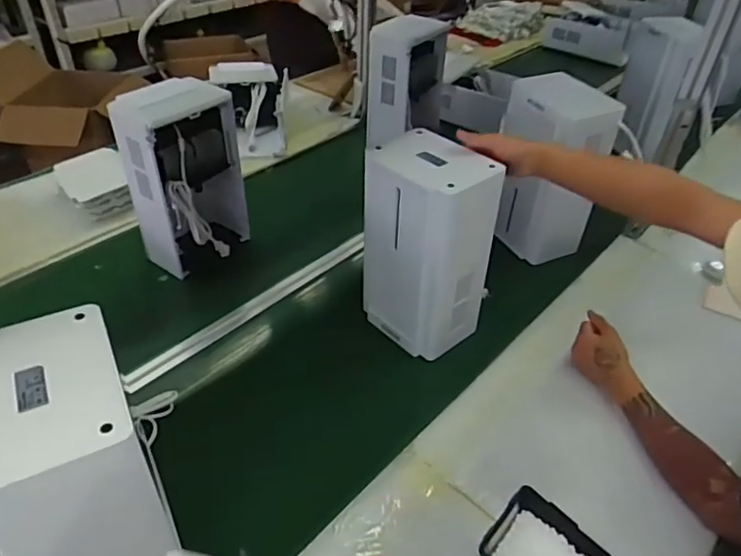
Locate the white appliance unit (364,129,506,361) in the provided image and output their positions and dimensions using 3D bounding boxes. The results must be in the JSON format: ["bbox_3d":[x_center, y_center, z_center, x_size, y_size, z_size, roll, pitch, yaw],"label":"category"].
[{"bbox_3d":[0.095,-0.047,0.970,0.147,0.339,0.192,-25,43,-29],"label":"white appliance unit"}]

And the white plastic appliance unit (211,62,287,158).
[{"bbox_3d":[-0.345,-0.485,1.605,0.204,0.189,0.278,-7,37,-10],"label":"white plastic appliance unit"}]

